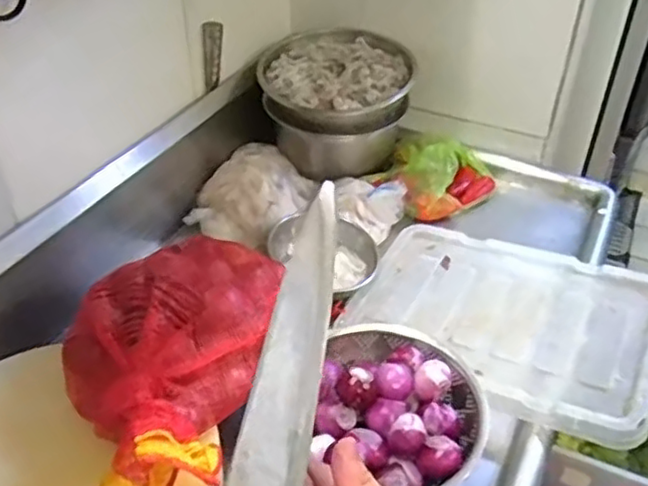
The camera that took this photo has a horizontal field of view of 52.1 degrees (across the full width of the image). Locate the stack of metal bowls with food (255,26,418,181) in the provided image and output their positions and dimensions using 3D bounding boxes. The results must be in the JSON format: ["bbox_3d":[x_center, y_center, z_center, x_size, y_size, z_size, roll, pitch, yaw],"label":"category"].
[{"bbox_3d":[0.022,-0.259,1.237,0.255,0.188,0.257,2,39,2],"label":"stack of metal bowls with food"}]

